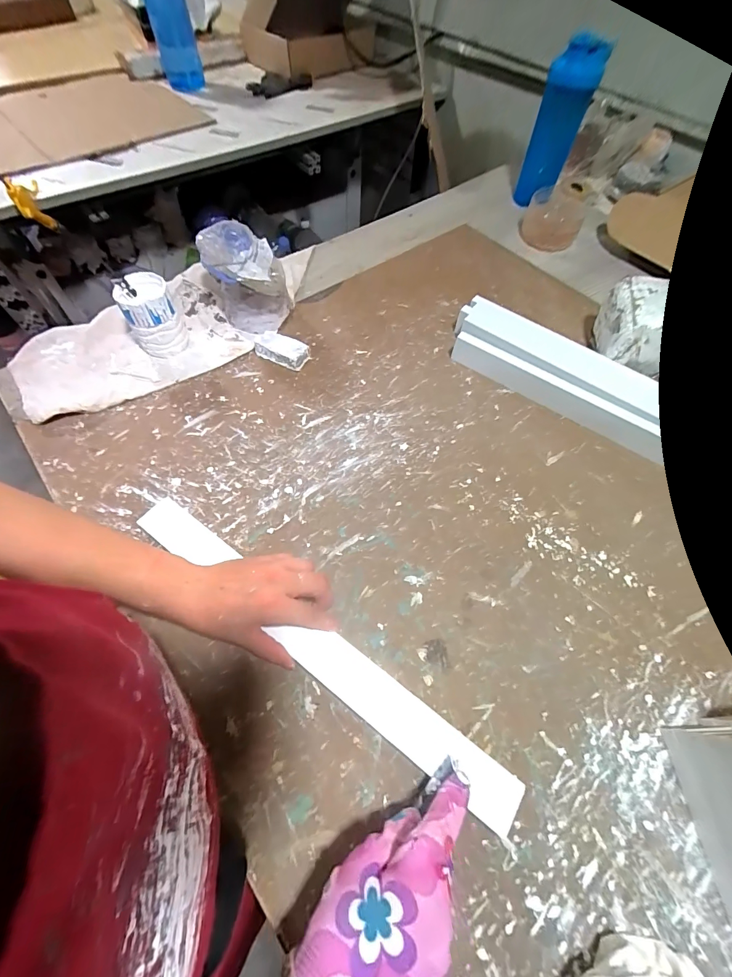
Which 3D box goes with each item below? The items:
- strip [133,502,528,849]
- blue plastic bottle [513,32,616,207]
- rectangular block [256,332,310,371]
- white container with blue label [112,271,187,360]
[{"bbox_3d":[-0.057,0.140,0.352,0.431,0.010,0.040,34,65,14],"label":"strip"},{"bbox_3d":[0.329,-0.623,0.659,0.078,0.217,0.065,22,63,9],"label":"blue plastic bottle"},{"bbox_3d":[-0.125,-0.202,0.537,0.083,0.025,0.039,28,64,12],"label":"rectangular block"},{"bbox_3d":[-0.296,-0.241,0.517,0.071,0.080,0.081,-32,67,-18],"label":"white container with blue label"}]

